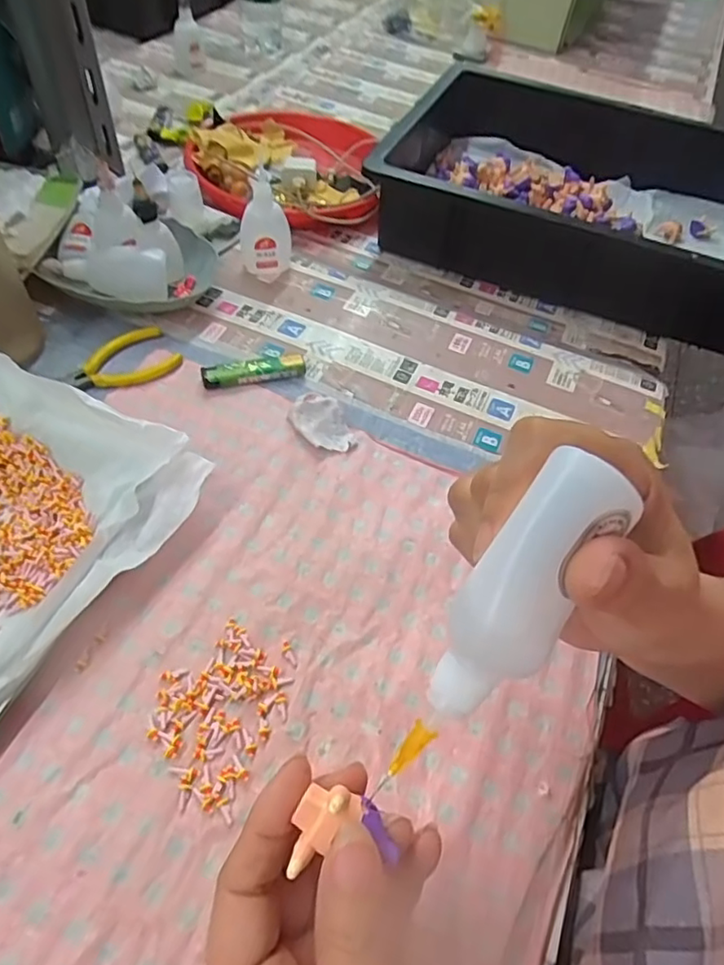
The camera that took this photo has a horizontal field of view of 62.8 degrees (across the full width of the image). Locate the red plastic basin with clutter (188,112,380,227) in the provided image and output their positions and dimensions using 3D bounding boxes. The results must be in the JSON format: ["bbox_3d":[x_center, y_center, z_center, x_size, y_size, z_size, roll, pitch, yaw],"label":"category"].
[{"bbox_3d":[-0.101,-0.392,0.718,0.235,0.046,0.267,3,53,-2],"label":"red plastic basin with clutter"}]

